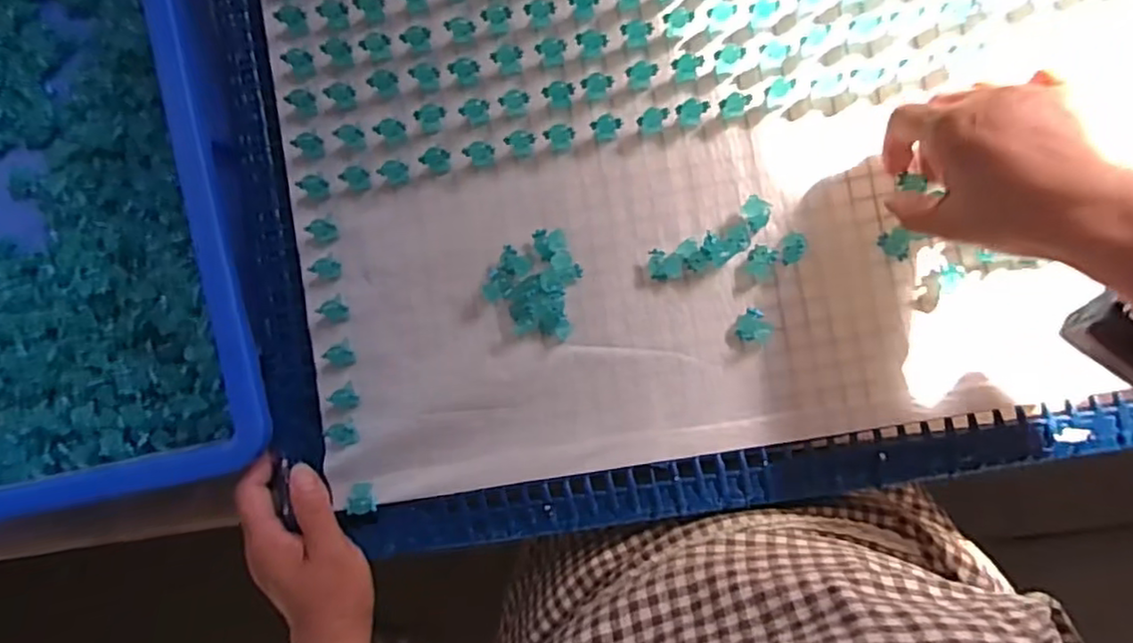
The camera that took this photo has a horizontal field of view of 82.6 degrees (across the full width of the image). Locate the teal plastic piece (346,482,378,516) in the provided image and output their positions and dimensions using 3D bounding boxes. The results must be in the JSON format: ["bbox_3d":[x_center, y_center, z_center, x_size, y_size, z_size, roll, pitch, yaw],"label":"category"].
[{"bbox_3d":[-0.119,0.102,0.372,0.017,0.008,0.018,-16,88,5],"label":"teal plastic piece"}]

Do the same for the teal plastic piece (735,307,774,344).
[{"bbox_3d":[0.105,0.003,0.363,0.019,0.008,0.019,0,89,5],"label":"teal plastic piece"}]

